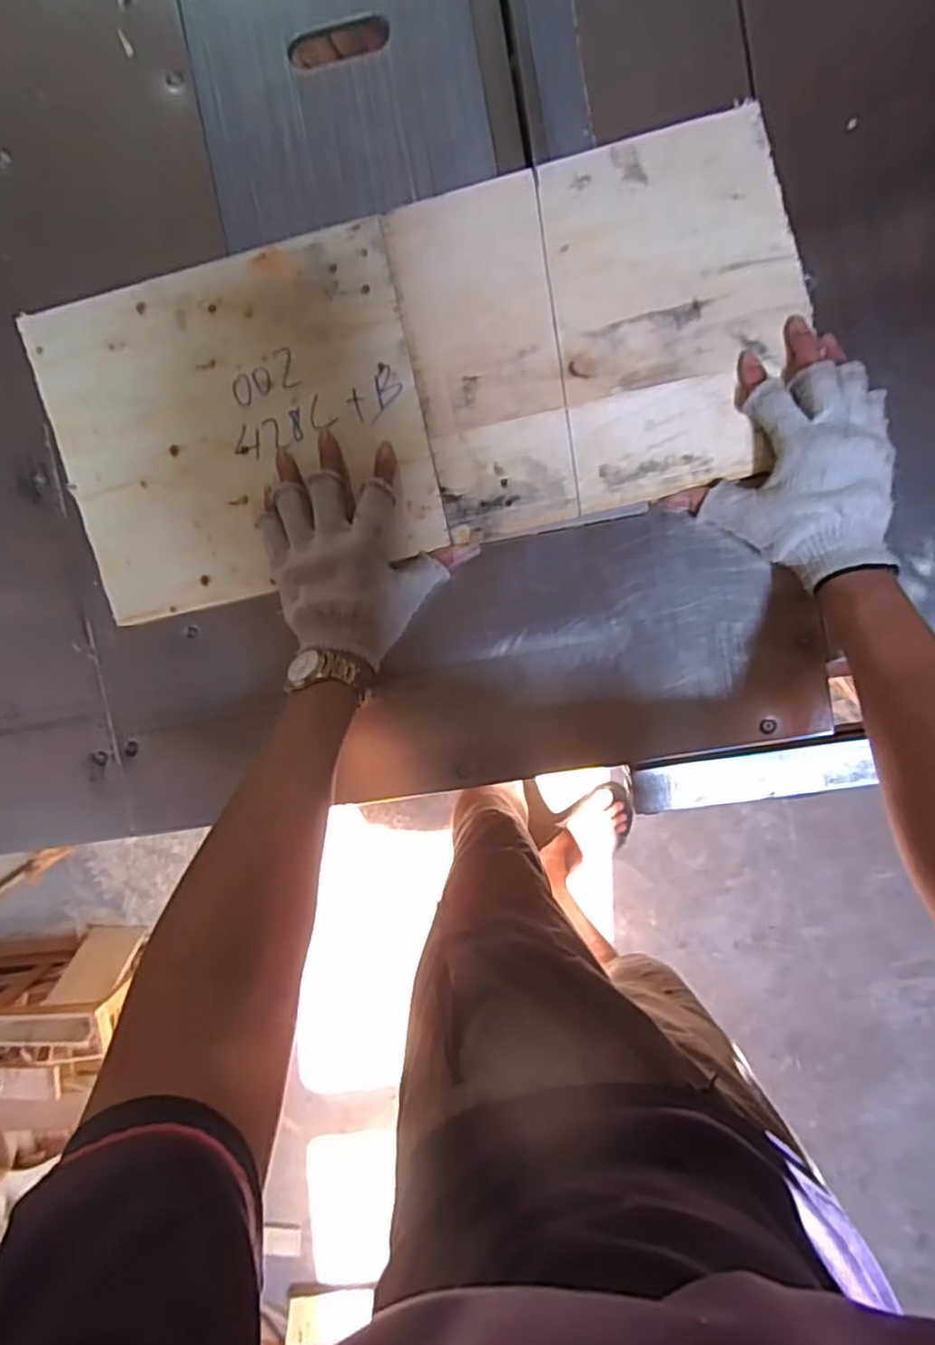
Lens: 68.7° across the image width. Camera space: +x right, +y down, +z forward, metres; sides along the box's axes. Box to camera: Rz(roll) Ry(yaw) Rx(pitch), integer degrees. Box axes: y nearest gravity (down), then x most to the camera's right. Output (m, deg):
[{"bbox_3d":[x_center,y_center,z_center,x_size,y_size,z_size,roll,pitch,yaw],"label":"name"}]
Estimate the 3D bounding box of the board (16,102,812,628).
[{"bbox_3d":[-0.041,-0.217,0.516,0.554,0.011,0.245,-12,95,5],"label":"board"}]

